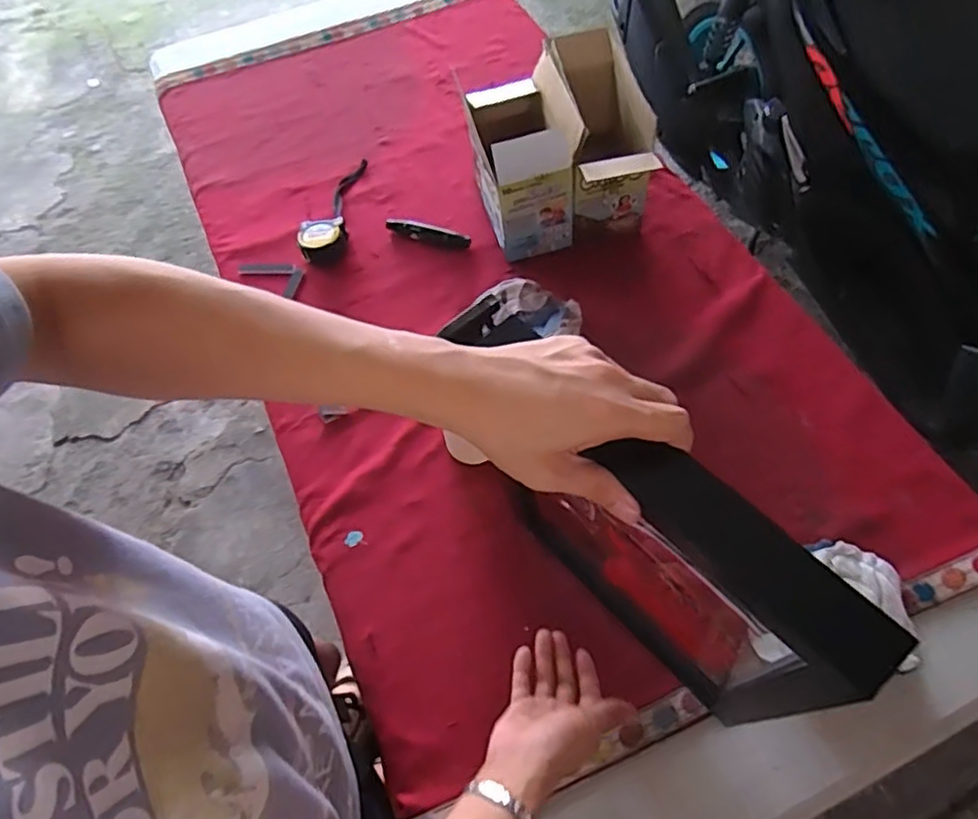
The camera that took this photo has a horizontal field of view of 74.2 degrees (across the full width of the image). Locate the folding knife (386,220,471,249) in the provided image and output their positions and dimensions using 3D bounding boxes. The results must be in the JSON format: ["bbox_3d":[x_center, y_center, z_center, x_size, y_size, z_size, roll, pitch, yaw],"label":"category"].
[{"bbox_3d":[-0.092,-0.263,0.973,0.134,0.023,0.029,14,63,11],"label":"folding knife"}]

